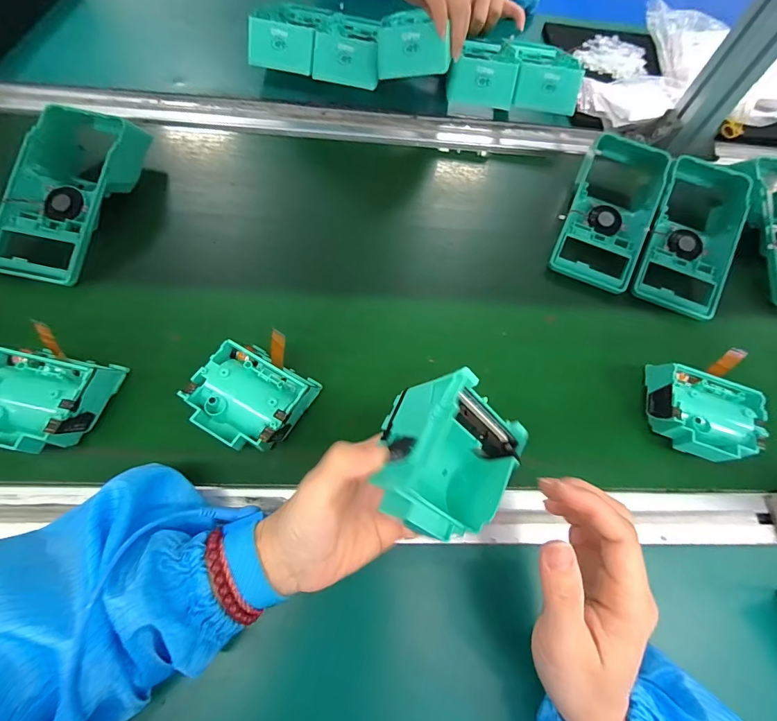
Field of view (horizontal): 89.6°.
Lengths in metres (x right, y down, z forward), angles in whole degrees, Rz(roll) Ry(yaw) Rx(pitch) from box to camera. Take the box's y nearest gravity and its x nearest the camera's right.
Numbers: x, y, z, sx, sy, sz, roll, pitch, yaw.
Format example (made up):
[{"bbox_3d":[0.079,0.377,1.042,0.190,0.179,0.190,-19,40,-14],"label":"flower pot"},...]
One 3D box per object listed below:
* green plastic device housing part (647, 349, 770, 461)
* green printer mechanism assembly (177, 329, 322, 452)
[{"bbox_3d":[0.261,0.038,0.324,0.075,0.049,0.081,21,65,7],"label":"green plastic device housing part"},{"bbox_3d":[-0.102,0.023,0.293,0.074,0.036,0.079,26,65,9],"label":"green printer mechanism assembly"}]

